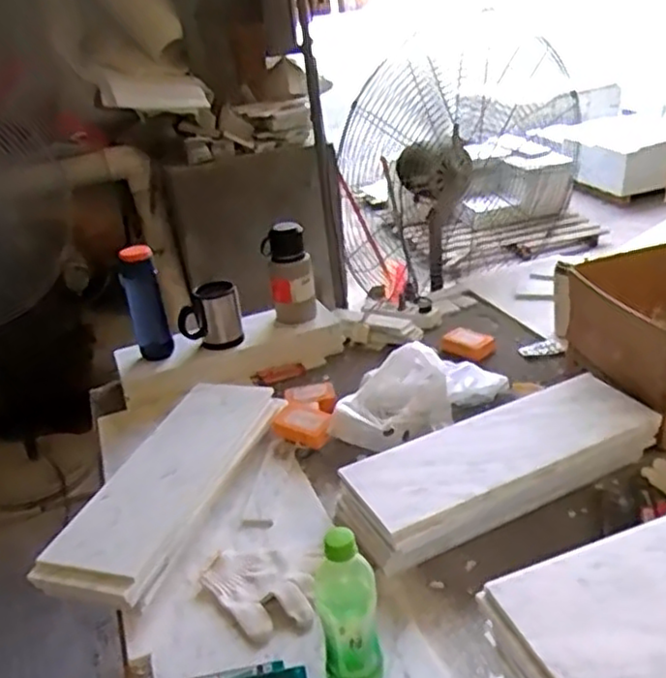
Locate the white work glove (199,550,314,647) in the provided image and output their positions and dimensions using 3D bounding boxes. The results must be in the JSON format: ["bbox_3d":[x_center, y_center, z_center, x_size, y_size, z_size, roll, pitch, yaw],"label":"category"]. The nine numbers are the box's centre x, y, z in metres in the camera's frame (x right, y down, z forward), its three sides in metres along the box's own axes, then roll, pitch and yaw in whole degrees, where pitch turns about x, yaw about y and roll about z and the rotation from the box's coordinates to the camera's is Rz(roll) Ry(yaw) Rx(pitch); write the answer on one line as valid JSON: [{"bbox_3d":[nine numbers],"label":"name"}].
[{"bbox_3d":[-0.090,0.319,0.900,0.099,0.024,0.155,-27,34,-32],"label":"white work glove"}]

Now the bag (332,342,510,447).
[{"bbox_3d":[0.140,0.086,1.213,0.320,0.084,0.159,-30,36,-35],"label":"bag"}]

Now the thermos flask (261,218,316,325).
[{"bbox_3d":[-0.091,-0.137,1.466,0.091,0.218,0.068,-11,29,-8],"label":"thermos flask"}]

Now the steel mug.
[{"bbox_3d":[-0.244,-0.047,1.422,0.124,0.109,0.092,-7,29,0],"label":"steel mug"}]

